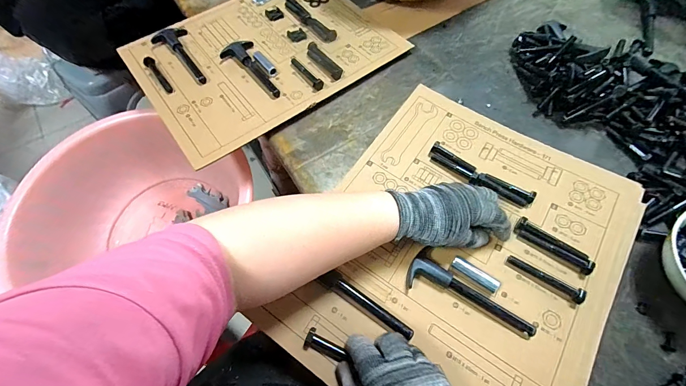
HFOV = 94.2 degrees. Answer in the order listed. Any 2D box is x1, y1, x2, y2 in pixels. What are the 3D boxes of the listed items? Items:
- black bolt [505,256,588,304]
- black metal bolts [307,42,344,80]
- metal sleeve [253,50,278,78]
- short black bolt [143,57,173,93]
[{"bbox_3d":[0.211,0.088,0.333,0.074,0.017,0.016,32,68,16],"label":"black bolt"},{"bbox_3d":[-0.029,-0.205,0.494,0.021,0.011,0.089,-32,67,-14],"label":"black metal bolts"},{"bbox_3d":[-0.120,-0.200,0.495,0.018,0.015,0.056,-34,68,-15],"label":"metal sleeve"},{"bbox_3d":[-0.281,-0.180,0.484,0.014,0.012,0.078,-36,68,-16],"label":"short black bolt"}]

